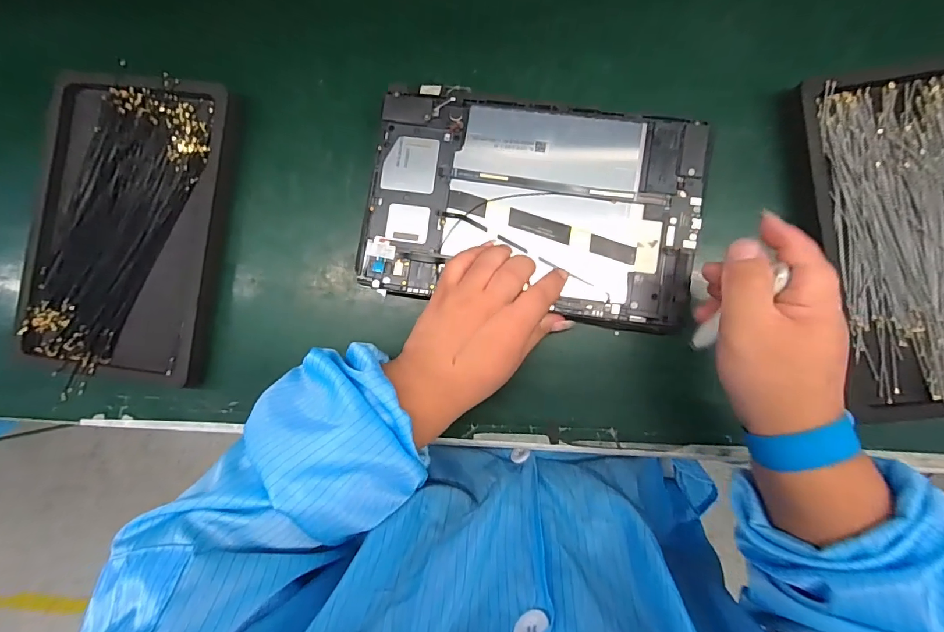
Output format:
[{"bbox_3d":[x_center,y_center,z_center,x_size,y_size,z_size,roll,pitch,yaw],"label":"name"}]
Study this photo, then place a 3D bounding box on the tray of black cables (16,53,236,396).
[{"bbox_3d":[-0.291,-0.074,0.368,0.161,0.023,0.251,6,89,6],"label":"tray of black cables"}]

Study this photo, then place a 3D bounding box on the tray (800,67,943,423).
[{"bbox_3d":[0.332,-0.056,0.316,0.150,0.033,0.240,-8,88,6],"label":"tray"}]

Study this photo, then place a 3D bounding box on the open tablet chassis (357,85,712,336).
[{"bbox_3d":[0.042,-0.081,0.323,0.239,0.009,0.153,8,90,4],"label":"open tablet chassis"}]

